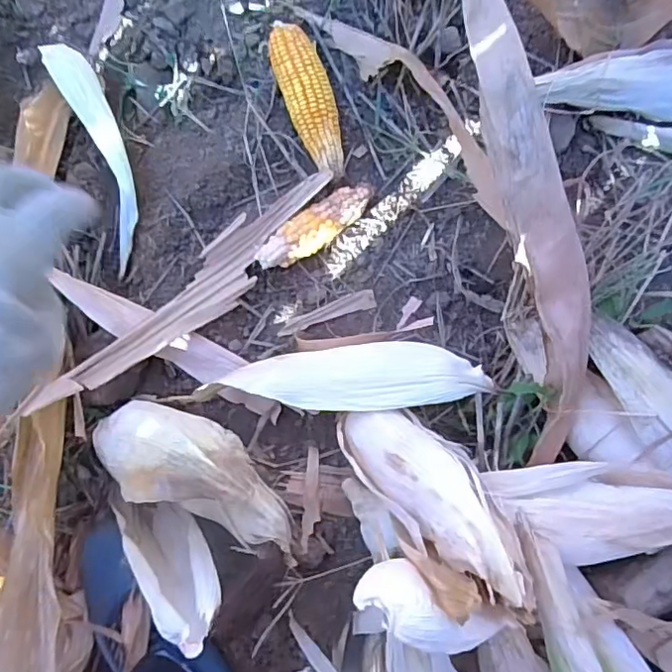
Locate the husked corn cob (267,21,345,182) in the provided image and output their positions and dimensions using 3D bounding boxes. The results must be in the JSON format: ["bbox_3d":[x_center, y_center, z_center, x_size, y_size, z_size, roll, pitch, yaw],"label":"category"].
[{"bbox_3d":[-0.023,-0.211,0.509,0.042,0.038,0.141,-21,85,6],"label":"husked corn cob"}]

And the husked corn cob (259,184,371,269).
[{"bbox_3d":[-0.017,-0.095,0.499,0.112,0.043,0.034,-34,84,4],"label":"husked corn cob"}]

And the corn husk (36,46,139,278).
[{"bbox_3d":[-0.228,-0.174,0.555,0.047,0.020,0.214,-12,108,6],"label":"corn husk"}]

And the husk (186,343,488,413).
[{"bbox_3d":[0.010,0.034,0.471,0.223,0.060,0.055,-4,87,7],"label":"husk"}]

